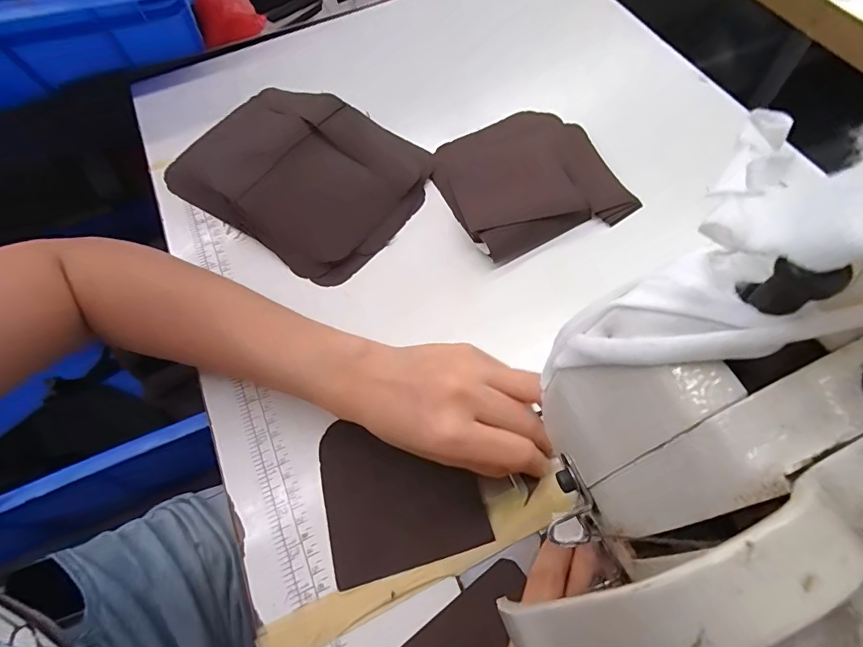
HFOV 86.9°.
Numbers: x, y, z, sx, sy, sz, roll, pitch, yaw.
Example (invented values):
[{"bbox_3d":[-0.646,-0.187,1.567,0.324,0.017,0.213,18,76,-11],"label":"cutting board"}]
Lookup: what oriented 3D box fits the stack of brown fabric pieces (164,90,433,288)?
[{"bbox_3d":[-0.117,-0.145,0.399,0.223,0.031,0.159,31,67,18],"label":"stack of brown fabric pieces"}]

